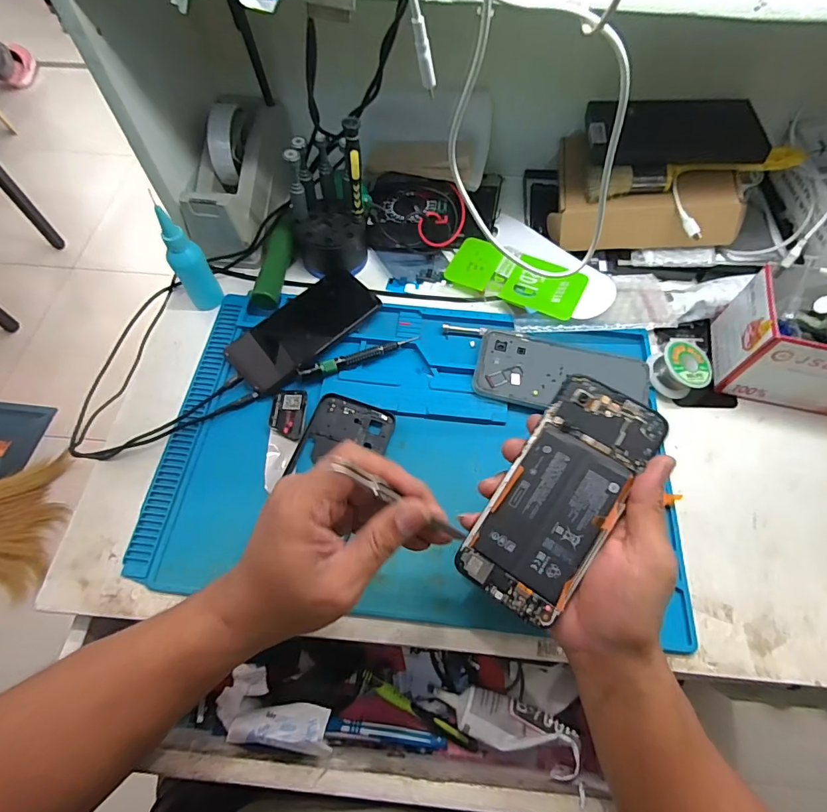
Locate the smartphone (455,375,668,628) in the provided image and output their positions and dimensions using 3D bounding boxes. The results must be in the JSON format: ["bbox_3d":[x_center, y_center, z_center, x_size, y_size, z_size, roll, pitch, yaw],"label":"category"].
[{"bbox_3d":[0.102,0.063,0.313,0.072,0.004,0.166,31,87,17],"label":"smartphone"}]

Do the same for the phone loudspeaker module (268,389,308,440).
[{"bbox_3d":[-0.127,0.006,0.453,0.035,0.006,0.054,3,64,1],"label":"phone loudspeaker module"}]

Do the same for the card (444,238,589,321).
[{"bbox_3d":[0.119,-0.153,0.525,0.154,0.006,0.071,26,73,17],"label":"card"}]

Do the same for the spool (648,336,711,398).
[{"bbox_3d":[0.278,-0.040,0.465,0.057,0.036,0.054,0,64,0],"label":"spool"}]

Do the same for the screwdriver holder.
[{"bbox_3d":[-0.094,-0.221,0.492,0.084,0.153,0.079,-11,65,-5],"label":"screwdriver holder"}]

